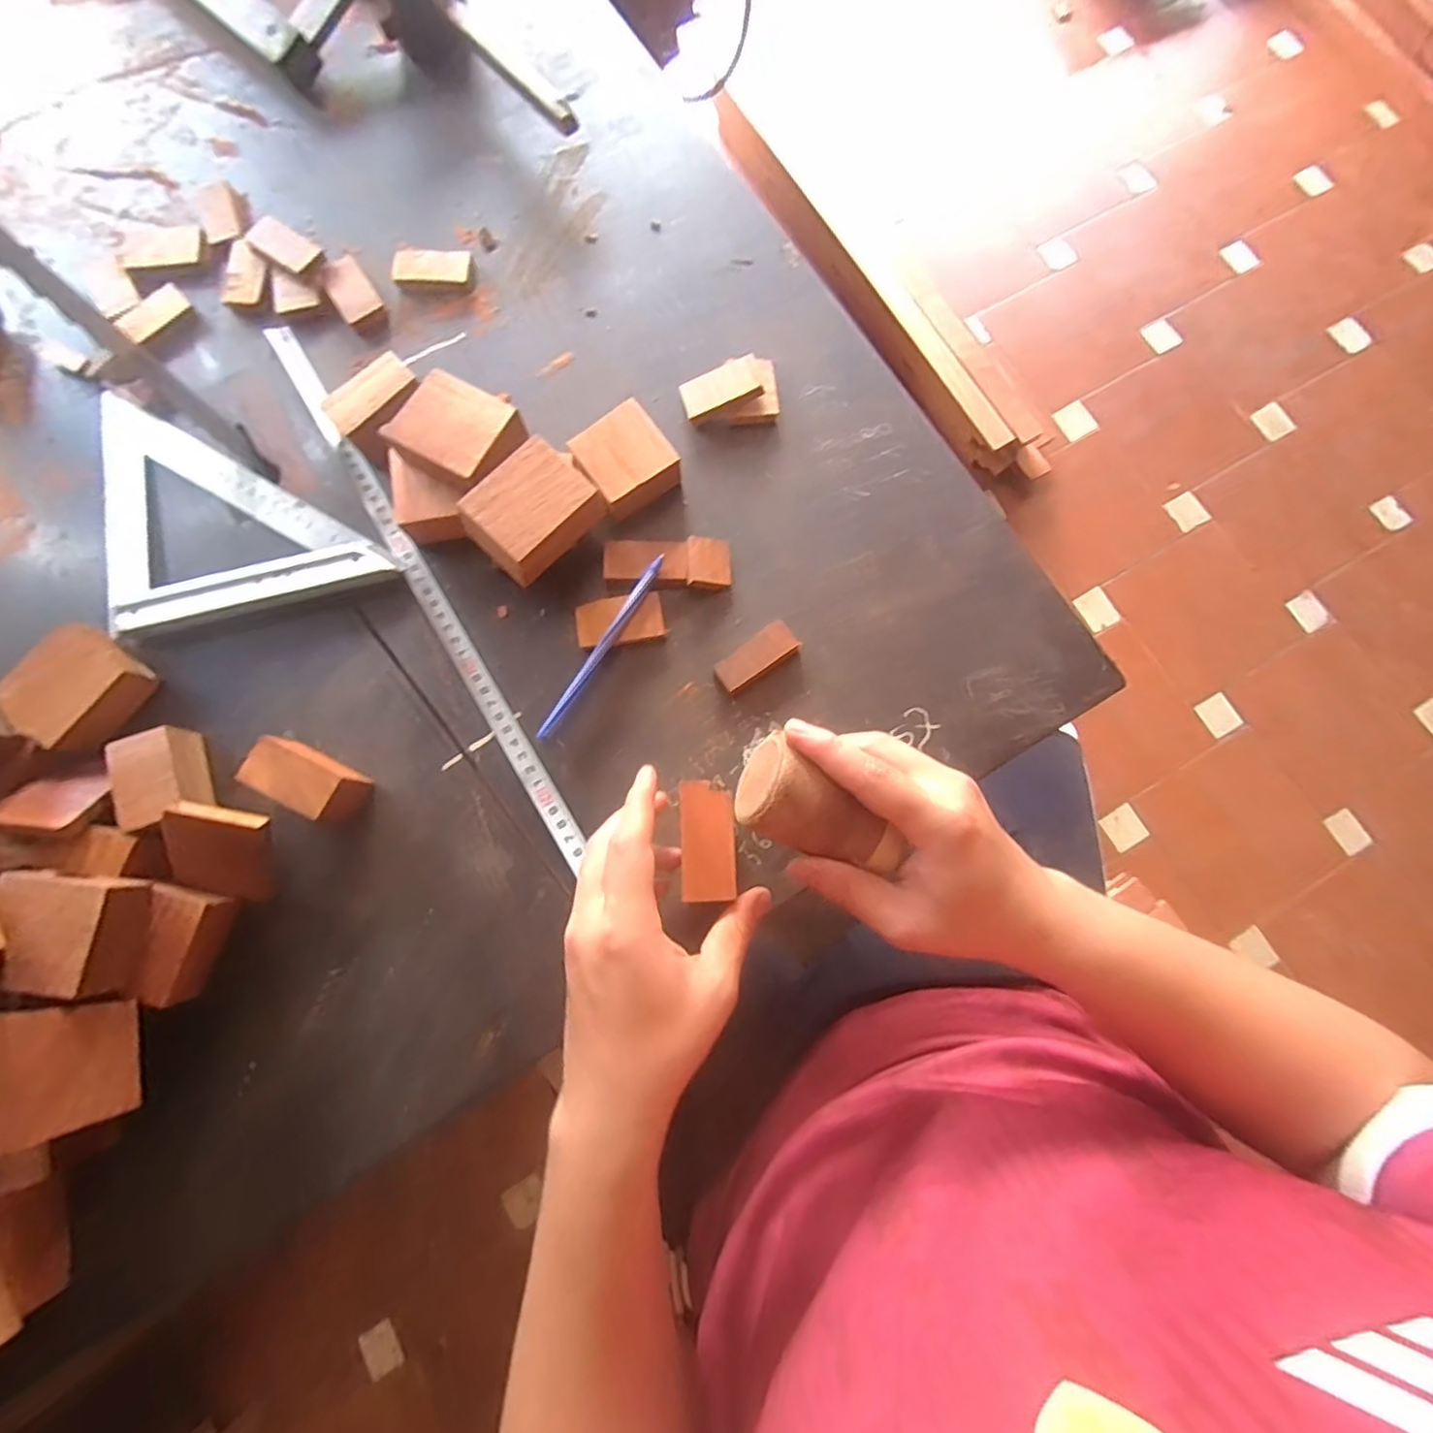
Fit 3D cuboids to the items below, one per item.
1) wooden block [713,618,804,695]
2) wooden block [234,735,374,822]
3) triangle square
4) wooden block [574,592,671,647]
[{"bbox_3d":[0.025,-0.038,0.396,0.054,0.012,0.022,-35,80,-6],"label":"wooden block"},{"bbox_3d":[-0.242,0.038,0.370,0.056,0.039,0.031,28,80,6],"label":"wooden block"},{"bbox_3d":[-0.321,-0.155,0.423,0.183,0.011,0.181,-14,79,-2],"label":"triangle square"},{"bbox_3d":[-0.062,-0.062,0.404,0.055,0.010,0.032,-14,79,-2],"label":"wooden block"}]

